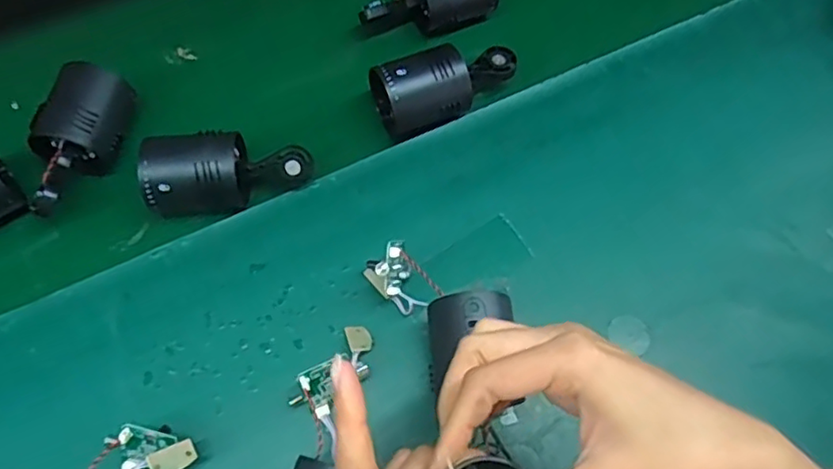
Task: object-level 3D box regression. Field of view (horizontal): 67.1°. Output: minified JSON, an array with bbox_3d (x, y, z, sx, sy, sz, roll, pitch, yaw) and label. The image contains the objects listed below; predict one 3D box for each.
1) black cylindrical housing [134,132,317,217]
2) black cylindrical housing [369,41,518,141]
[{"bbox_3d":[-0.135,-0.045,0.447,0.114,0.049,0.049,-16,68,-10],"label":"black cylindrical housing"},{"bbox_3d":[0.024,-0.115,0.488,0.121,0.047,0.046,-22,69,-12],"label":"black cylindrical housing"}]

